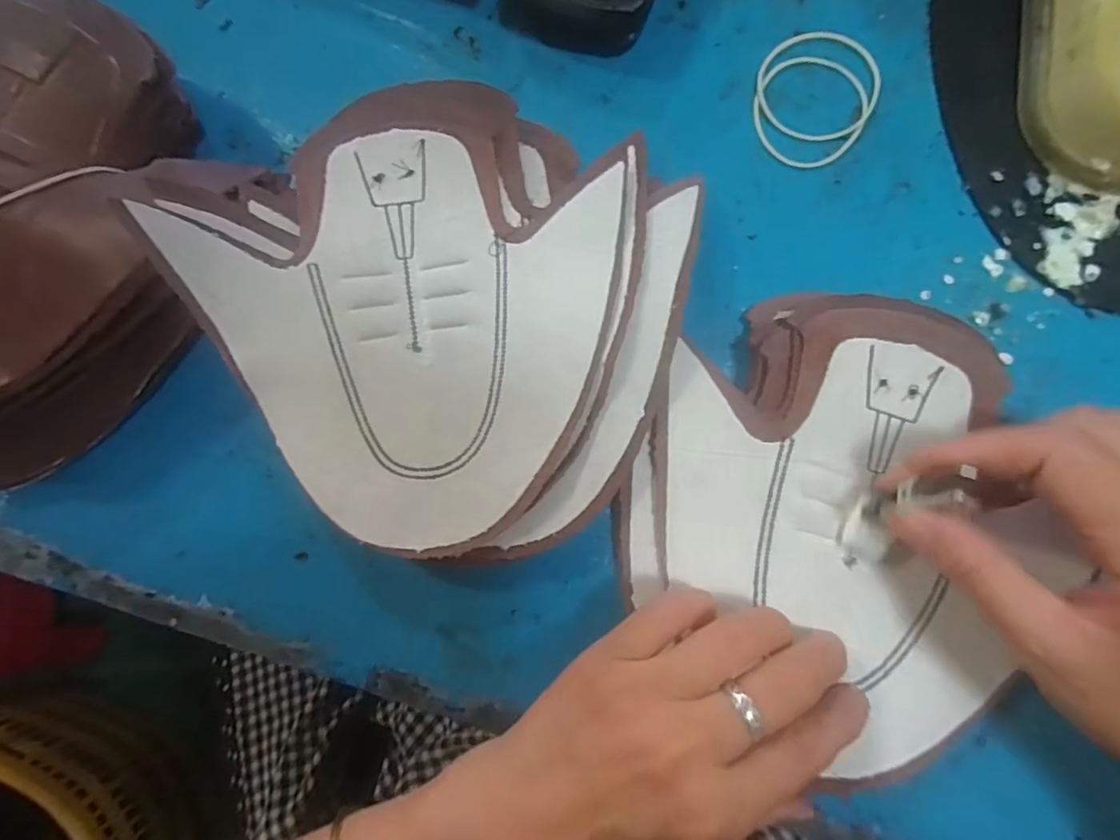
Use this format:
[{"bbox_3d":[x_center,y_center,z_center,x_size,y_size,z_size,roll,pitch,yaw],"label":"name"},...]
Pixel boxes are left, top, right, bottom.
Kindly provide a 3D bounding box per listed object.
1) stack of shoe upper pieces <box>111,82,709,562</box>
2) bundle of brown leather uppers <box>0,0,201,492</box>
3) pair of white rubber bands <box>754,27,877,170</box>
[{"bbox_3d":[-0.056,-0.044,0.234,0.200,0.053,0.183,14,86,5],"label":"stack of shoe upper pieces"},{"bbox_3d":[-0.238,-0.082,0.247,0.173,0.051,0.211,-8,85,4],"label":"bundle of brown leather uppers"},{"bbox_3d":[0.116,-0.146,0.254,0.053,0.004,0.064,9,86,5],"label":"pair of white rubber bands"}]

